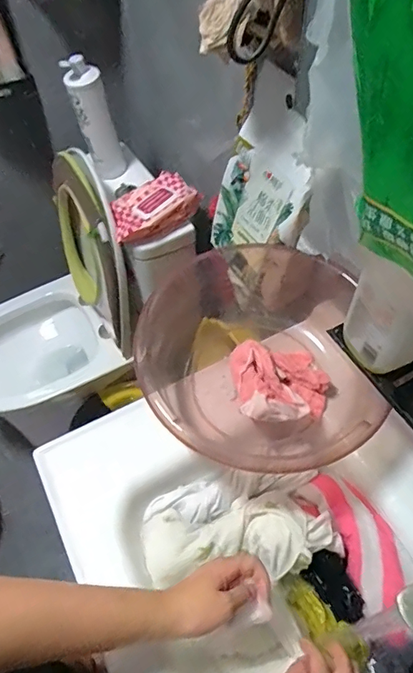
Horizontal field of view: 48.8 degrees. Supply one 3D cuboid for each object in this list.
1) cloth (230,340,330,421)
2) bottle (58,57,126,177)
[{"bbox_3d":[0.108,0.066,0.653,0.136,0.071,0.119,-11,55,-6],"label":"cloth"},{"bbox_3d":[-0.242,-0.470,1.018,0.086,0.268,0.066,-14,56,-8],"label":"bottle"}]

